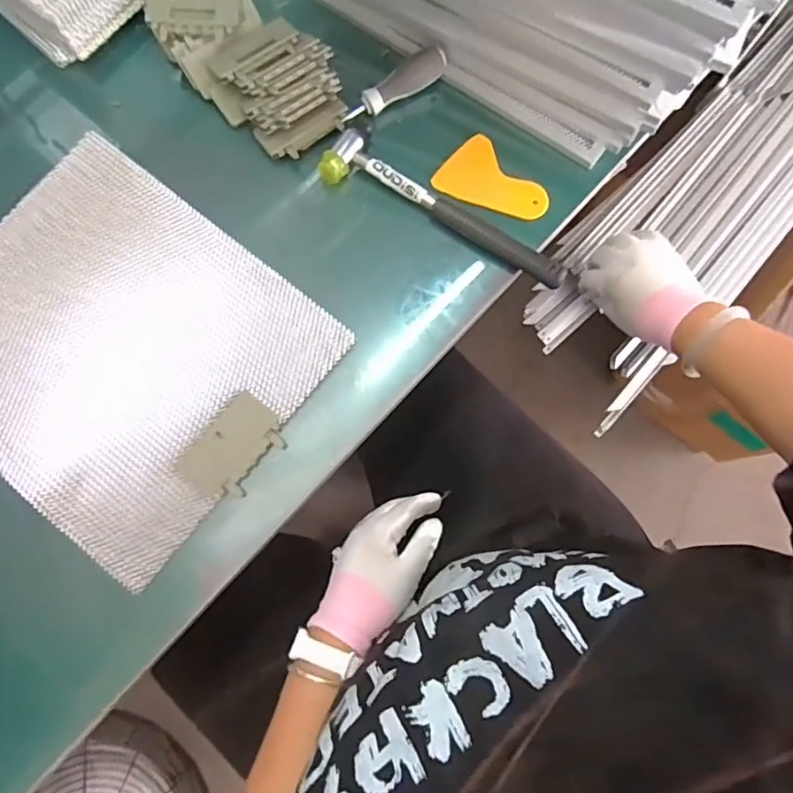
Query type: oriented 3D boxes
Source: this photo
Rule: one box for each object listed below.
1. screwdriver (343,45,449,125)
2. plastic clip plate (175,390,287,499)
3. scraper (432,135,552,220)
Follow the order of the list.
[{"bbox_3d":[-0.001,-0.294,0.518,0.113,0.023,0.025,-32,79,-6],"label":"screwdriver"},{"bbox_3d":[-0.136,0.044,0.462,0.057,0.005,0.087,41,81,9],"label":"plastic clip plate"},{"bbox_3d":[0.094,-0.201,0.517,0.104,0.009,0.064,31,80,8],"label":"scraper"}]

